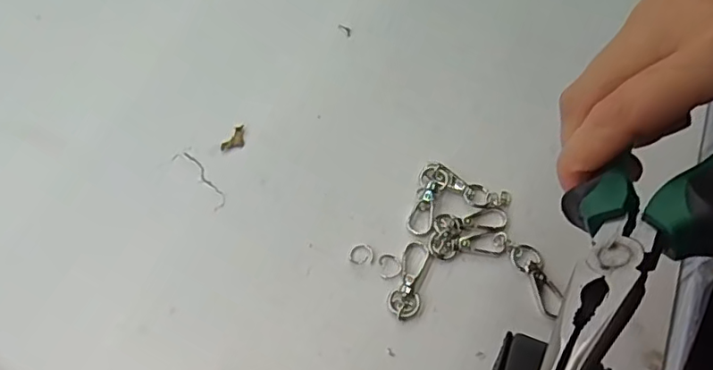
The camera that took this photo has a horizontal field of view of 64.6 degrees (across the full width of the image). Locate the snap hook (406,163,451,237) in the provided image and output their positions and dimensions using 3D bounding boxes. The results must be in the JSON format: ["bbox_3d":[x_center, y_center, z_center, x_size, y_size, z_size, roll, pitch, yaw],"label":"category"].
[{"bbox_3d":[0.037,0.007,0.301,0.015,0.007,0.042,21,62,8],"label":"snap hook"}]

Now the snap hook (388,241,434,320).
[{"bbox_3d":[0.027,0.047,0.281,0.015,0.004,0.040,19,62,7],"label":"snap hook"}]

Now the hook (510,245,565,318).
[{"bbox_3d":[0.092,0.047,0.283,0.016,0.004,0.039,-21,65,-15],"label":"hook"}]

